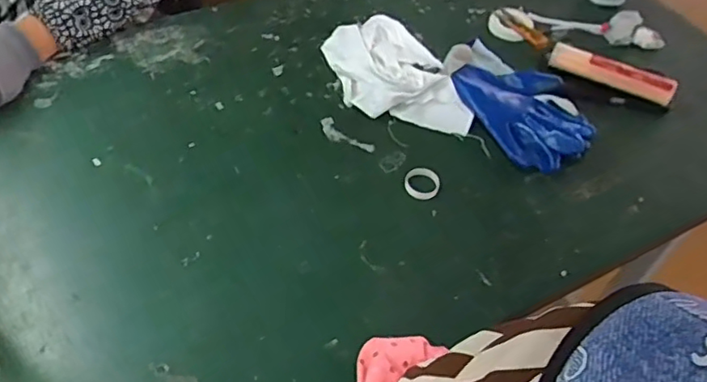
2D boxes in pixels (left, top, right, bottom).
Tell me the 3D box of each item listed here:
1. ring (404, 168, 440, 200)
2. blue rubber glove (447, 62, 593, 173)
[{"bbox_3d":[0.077,-0.009,0.662,0.039,0.007,0.039,2,55,-3],"label":"ring"},{"bbox_3d":[0.207,-0.095,0.723,0.115,0.036,0.164,-23,59,-19],"label":"blue rubber glove"}]

